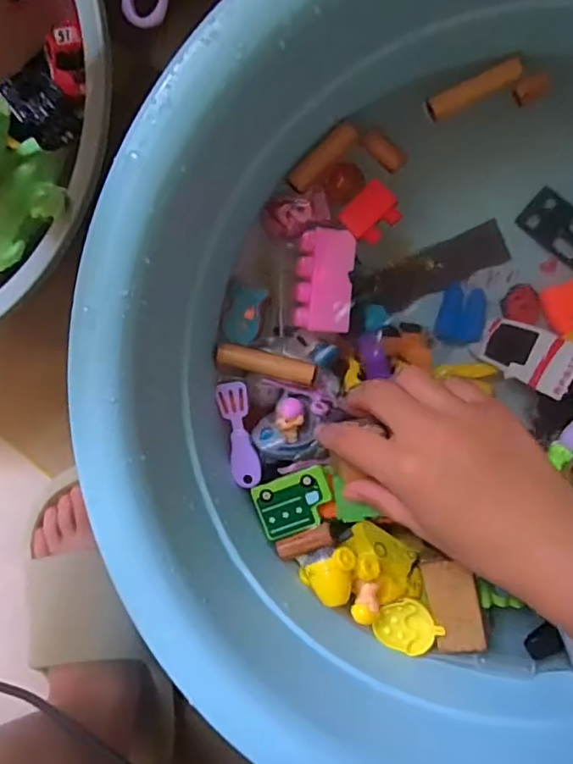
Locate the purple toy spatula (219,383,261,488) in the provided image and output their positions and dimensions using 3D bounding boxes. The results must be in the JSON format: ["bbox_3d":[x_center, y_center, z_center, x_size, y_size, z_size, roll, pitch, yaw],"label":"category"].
[{"bbox_3d":[-0.030,0.033,0.355,0.019,0.005,0.067,-8,96,7],"label":"purple toy spatula"}]

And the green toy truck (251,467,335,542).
[{"bbox_3d":[0.005,0.077,0.357,0.046,0.007,0.036,-20,95,9],"label":"green toy truck"}]

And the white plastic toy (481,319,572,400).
[{"bbox_3d":[0.155,-0.016,0.359,0.065,0.013,0.035,30,103,36],"label":"white plastic toy"}]

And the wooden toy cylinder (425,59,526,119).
[{"bbox_3d":[0.104,-0.163,0.314,0.052,0.010,0.012,-22,94,9],"label":"wooden toy cylinder"}]

